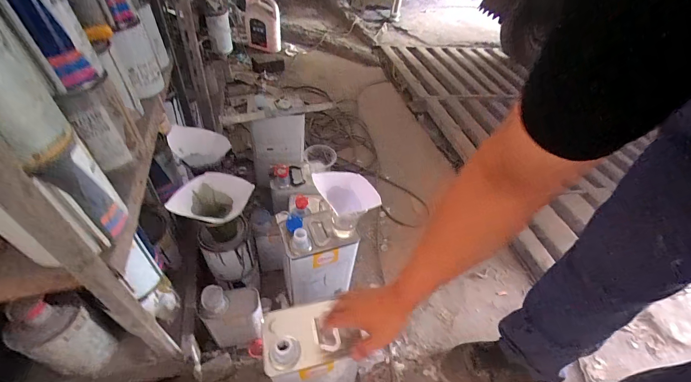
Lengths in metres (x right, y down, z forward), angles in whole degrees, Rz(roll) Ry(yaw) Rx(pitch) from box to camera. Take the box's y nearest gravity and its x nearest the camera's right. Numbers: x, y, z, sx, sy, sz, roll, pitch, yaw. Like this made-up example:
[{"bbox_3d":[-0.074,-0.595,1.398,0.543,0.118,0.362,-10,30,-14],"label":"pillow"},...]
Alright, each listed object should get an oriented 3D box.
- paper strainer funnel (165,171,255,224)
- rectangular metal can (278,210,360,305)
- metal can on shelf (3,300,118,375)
[{"bbox_3d":[-0.244,0.023,0.572,0.130,0.075,0.102,3,47,-5],"label":"paper strainer funnel"},{"bbox_3d":[-0.068,0.169,0.750,0.151,0.286,0.098,-12,48,-18],"label":"rectangular metal can"},{"bbox_3d":[-0.463,0.248,0.512,0.073,0.153,0.076,4,46,-4],"label":"metal can on shelf"}]

